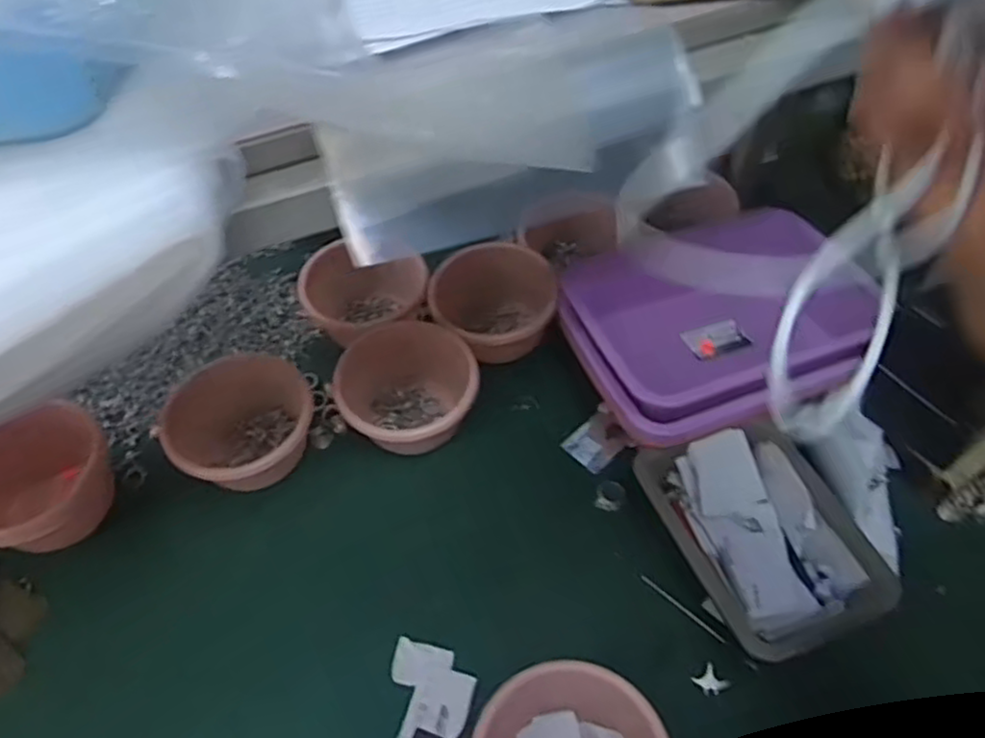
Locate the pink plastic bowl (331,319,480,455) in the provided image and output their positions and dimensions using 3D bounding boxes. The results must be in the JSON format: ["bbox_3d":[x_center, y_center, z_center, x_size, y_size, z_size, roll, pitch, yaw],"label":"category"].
[{"bbox_3d":[-0.095,0.026,0.797,0.149,0.085,0.130,-12,54,-9],"label":"pink plastic bowl"}]

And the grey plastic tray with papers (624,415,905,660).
[{"bbox_3d":[0.253,0.155,0.683,0.164,0.052,0.214,-19,56,-13],"label":"grey plastic tray with papers"}]

